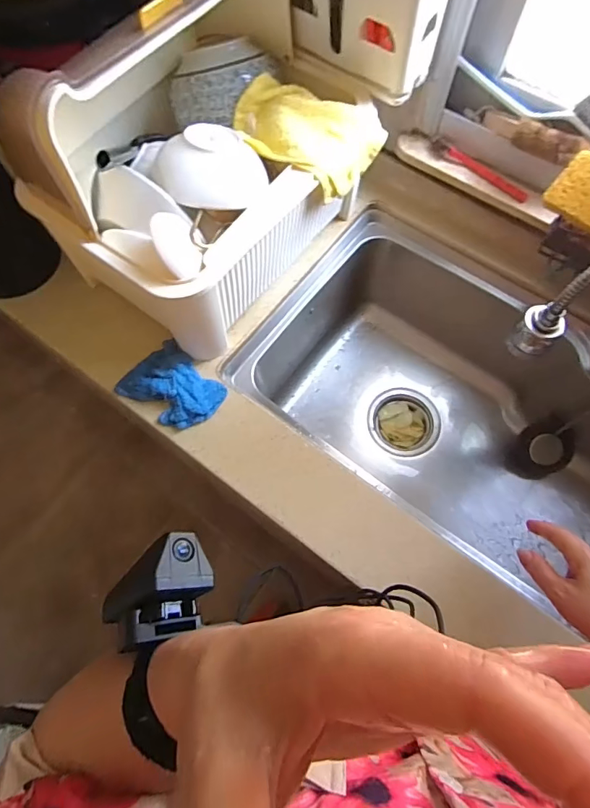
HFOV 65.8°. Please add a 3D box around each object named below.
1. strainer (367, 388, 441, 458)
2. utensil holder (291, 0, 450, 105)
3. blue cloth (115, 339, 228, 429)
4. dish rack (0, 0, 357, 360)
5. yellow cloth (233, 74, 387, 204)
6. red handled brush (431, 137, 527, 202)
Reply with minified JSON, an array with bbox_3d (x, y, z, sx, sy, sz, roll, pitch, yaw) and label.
[{"bbox_3d":[0.215,0.037,0.907,0.135,0.037,0.137,0,68,0],"label":"strainer"},{"bbox_3d":[0.081,-0.512,0.565,0.196,0.187,0.102,34,72,13],"label":"utensil holder"},{"bbox_3d":[-0.174,-0.024,0.641,0.134,0.026,0.100,39,73,14],"label":"blue cloth"},{"bbox_3d":[-0.126,-0.335,0.603,0.303,0.302,0.379,37,72,14],"label":"dish rack"},{"bbox_3d":[0.014,-0.368,0.617,0.179,0.069,0.144,29,71,11],"label":"yellow cloth"},{"bbox_3d":[0.280,-0.362,0.700,0.170,0.018,0.022,38,73,14],"label":"red handled brush"}]

